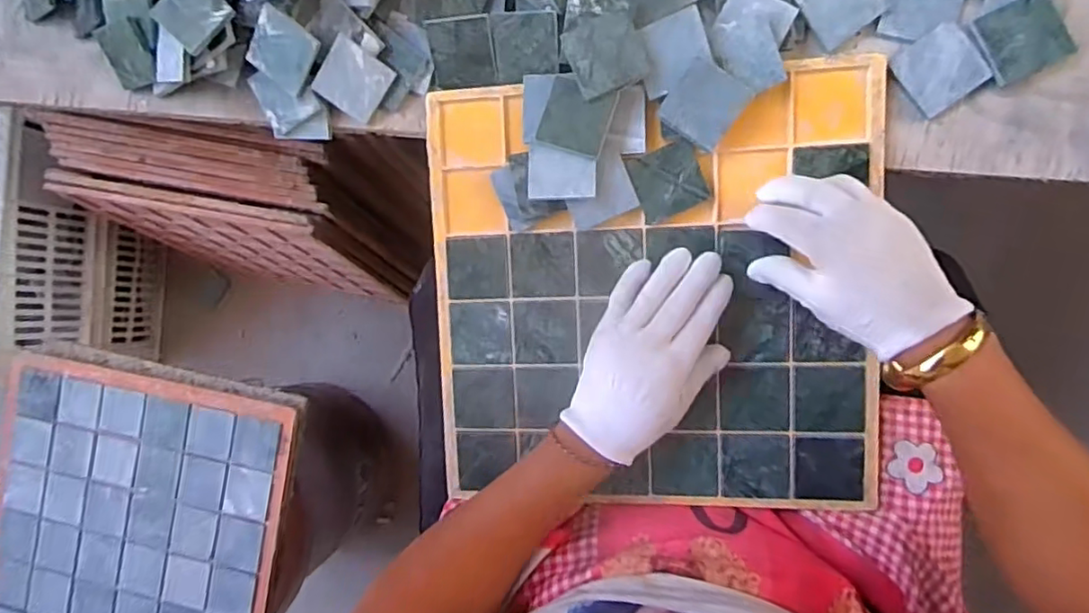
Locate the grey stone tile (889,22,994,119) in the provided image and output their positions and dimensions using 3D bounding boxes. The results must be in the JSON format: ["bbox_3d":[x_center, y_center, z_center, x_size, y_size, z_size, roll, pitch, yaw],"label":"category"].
[{"bbox_3d":[0.278,-0.166,0.427,0.049,0.011,0.050,-35,84,7],"label":"grey stone tile"}]

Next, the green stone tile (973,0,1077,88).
[{"bbox_3d":[0.327,-0.184,0.416,0.052,0.009,0.048,-24,86,8],"label":"green stone tile"}]

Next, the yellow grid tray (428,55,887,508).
[{"bbox_3d":[0.076,-0.007,0.462,0.327,0.014,0.318,-1,95,11],"label":"yellow grid tray"}]

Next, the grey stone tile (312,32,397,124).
[{"bbox_3d":[-0.153,-0.181,0.490,0.051,0.004,0.050,35,111,-15],"label":"grey stone tile"}]

